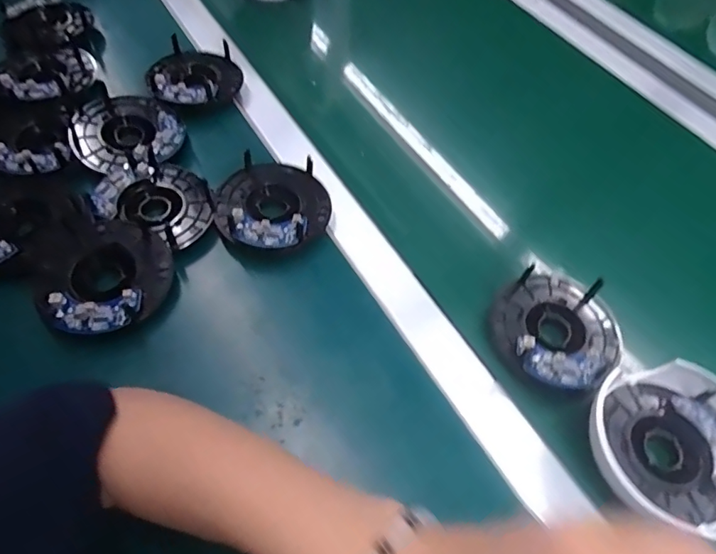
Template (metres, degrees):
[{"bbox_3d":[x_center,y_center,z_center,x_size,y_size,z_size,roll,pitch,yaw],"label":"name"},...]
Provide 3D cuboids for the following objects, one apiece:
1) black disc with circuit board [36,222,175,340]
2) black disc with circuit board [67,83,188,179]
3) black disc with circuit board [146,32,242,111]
[{"bbox_3d":[-0.201,0.003,0.407,0.099,0.032,0.099,2,56,-2],"label":"black disc with circuit board"},{"bbox_3d":[-0.226,-0.143,0.497,0.103,0.019,0.099,2,56,-2],"label":"black disc with circuit board"},{"bbox_3d":[-0.180,-0.226,0.555,0.094,0.029,0.105,-15,58,-13],"label":"black disc with circuit board"}]

